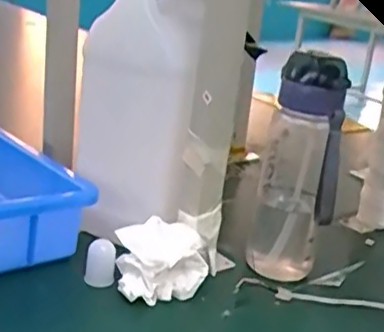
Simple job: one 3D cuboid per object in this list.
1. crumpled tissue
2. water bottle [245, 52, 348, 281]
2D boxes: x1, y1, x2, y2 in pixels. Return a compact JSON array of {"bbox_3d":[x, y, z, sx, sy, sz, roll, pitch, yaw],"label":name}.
[{"bbox_3d":[-0.029,0.095,0.614,0.089,0.059,0.060,0,20,-18],"label":"crumpled tissue"},{"bbox_3d":[0.114,0.005,0.664,0.081,0.234,0.074,10,20,10],"label":"water bottle"}]

